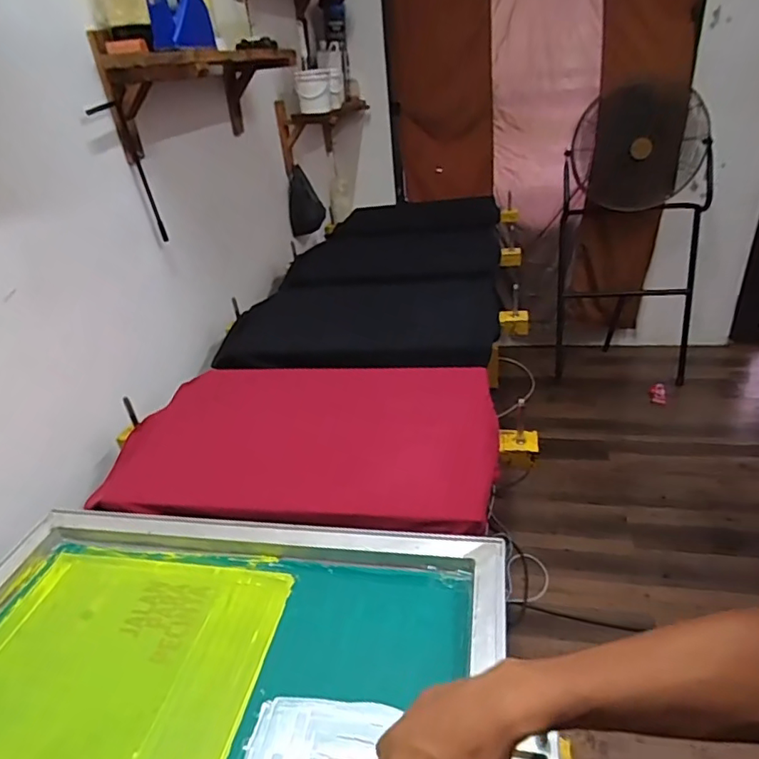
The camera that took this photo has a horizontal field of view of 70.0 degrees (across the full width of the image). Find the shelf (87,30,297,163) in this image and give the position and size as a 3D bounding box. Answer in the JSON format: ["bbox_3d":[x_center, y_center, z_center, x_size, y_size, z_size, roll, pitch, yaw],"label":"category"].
[{"bbox_3d":[-0.385,-0.716,1.335,0.252,0.222,0.635,0,31,10],"label":"shelf"}]

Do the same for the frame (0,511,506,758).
[{"bbox_3d":[-0.214,0.326,0.564,0.664,0.043,0.473,2,31,11],"label":"frame"}]

